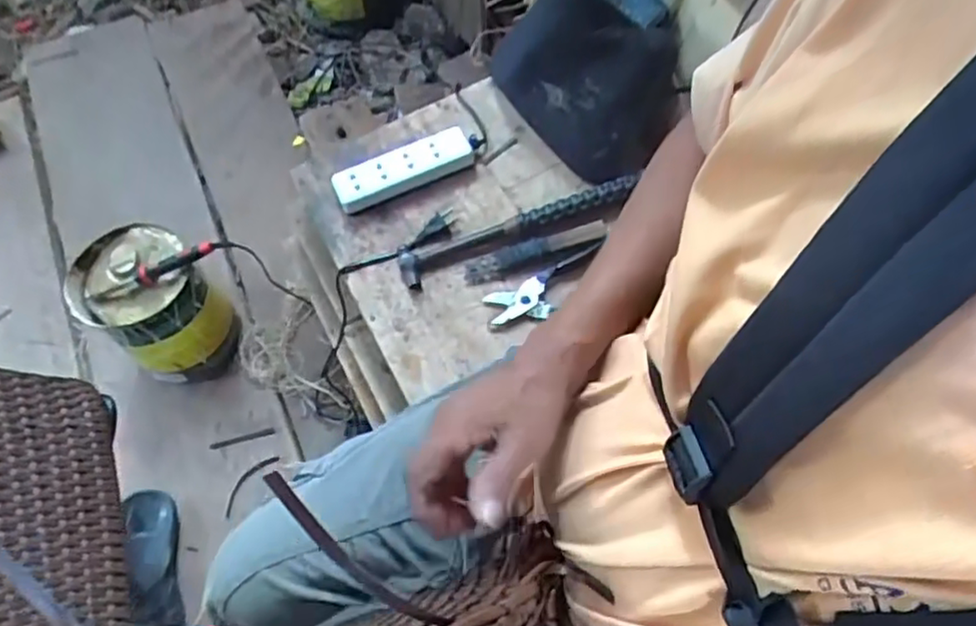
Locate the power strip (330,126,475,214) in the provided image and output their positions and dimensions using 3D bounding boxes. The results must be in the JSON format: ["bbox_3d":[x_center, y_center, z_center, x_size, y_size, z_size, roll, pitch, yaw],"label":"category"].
[{"bbox_3d":[-0.101,-0.172,0.801,0.168,0.037,0.050,-26,66,-9],"label":"power strip"}]

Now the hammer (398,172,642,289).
[{"bbox_3d":[0.033,-0.106,0.766,0.287,0.036,0.054,-23,66,-7],"label":"hammer"}]

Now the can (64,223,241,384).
[{"bbox_3d":[-0.490,-0.007,0.998,0.182,0.183,0.160,36,72,18],"label":"can"}]

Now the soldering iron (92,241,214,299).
[{"bbox_3d":[-0.454,-0.058,0.915,0.196,0.027,0.020,-21,63,14],"label":"soldering iron"}]

